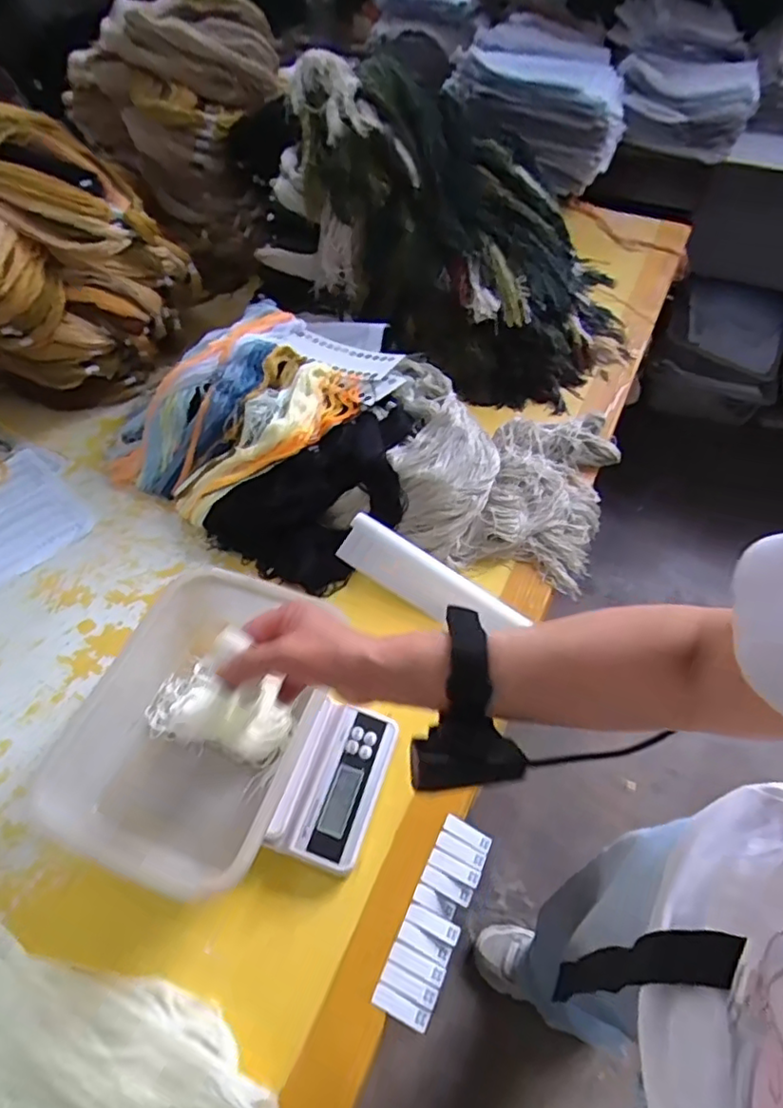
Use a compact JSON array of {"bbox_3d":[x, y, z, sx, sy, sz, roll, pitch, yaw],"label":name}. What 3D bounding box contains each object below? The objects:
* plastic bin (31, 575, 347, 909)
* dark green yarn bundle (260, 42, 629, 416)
[{"bbox_3d":[-0.185,0.157,0.578,0.200,0.077,0.273,15,55,9],"label":"plastic bin"},{"bbox_3d":[0.116,-0.535,0.988,0.571,0.318,0.423,16,55,10],"label":"dark green yarn bundle"}]

